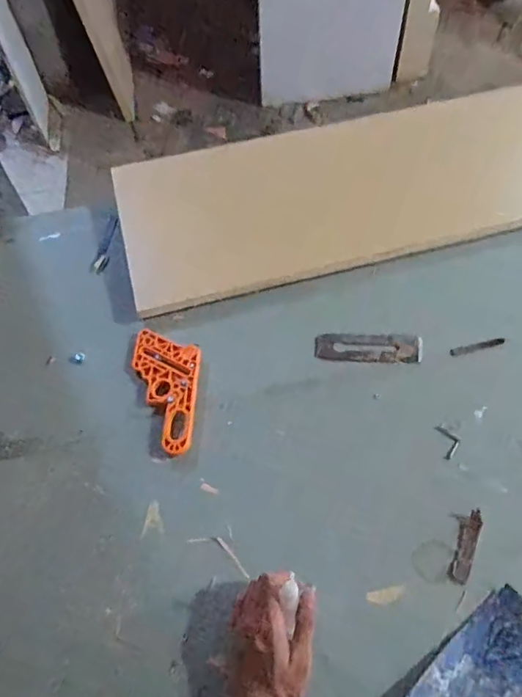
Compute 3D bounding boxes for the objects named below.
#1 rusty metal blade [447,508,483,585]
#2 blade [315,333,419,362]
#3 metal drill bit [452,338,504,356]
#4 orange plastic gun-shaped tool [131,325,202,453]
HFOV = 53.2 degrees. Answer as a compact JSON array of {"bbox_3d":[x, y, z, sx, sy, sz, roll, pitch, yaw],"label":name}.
[{"bbox_3d":[0.232,0.222,0.588,0.022,0.007,0.083,22,61,15],"label":"rusty metal blade"},{"bbox_3d":[0.150,-0.001,0.728,0.145,0.006,0.044,2,58,3],"label":"blade"},{"bbox_3d":[0.300,-0.002,0.723,0.075,0.008,0.011,-10,58,-4],"label":"metal drill bit"},{"bbox_3d":[-0.132,0.052,0.696,0.095,0.012,0.175,2,58,4],"label":"orange plastic gun-shaped tool"}]

